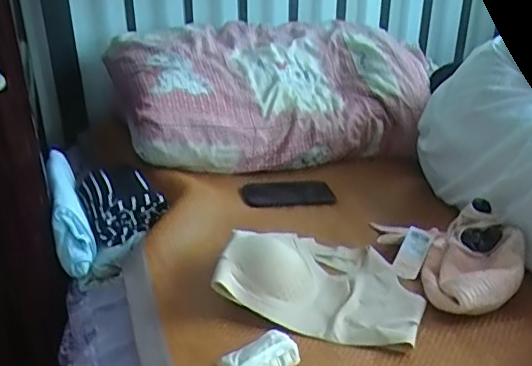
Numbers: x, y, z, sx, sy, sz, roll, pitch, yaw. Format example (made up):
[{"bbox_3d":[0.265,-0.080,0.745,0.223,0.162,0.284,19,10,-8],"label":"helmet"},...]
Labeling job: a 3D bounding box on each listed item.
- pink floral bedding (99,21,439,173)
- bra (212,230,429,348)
[{"bbox_3d":[-0.001,-0.211,1.280,0.639,0.225,0.392,-8,29,-14],"label":"pink floral bedding"},{"bbox_3d":[0.083,0.126,0.815,0.269,0.051,0.216,9,27,12],"label":"bra"}]

